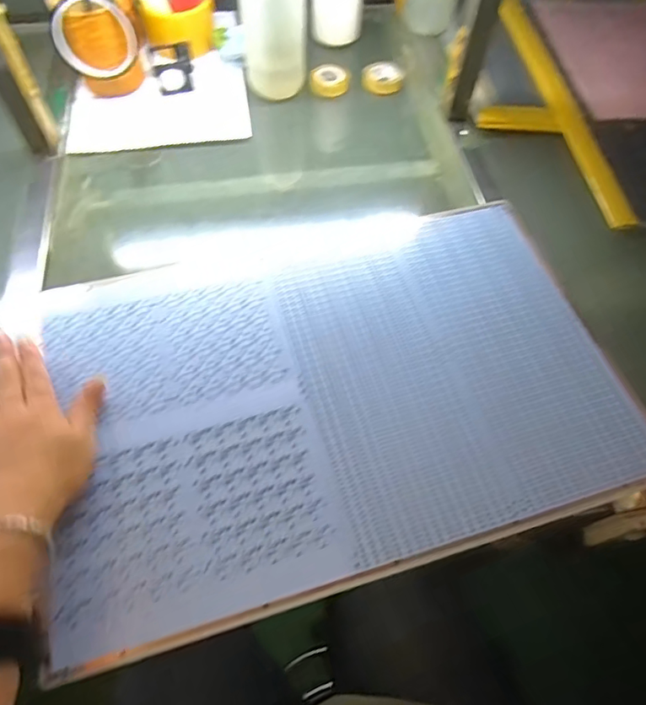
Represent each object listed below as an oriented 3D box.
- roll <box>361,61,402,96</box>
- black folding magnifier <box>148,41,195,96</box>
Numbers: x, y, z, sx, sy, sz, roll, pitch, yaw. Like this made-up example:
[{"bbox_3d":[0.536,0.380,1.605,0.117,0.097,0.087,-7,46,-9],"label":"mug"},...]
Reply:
[{"bbox_3d":[0.081,-0.371,0.665,0.053,0.017,0.054,1,61,-1],"label":"roll"},{"bbox_3d":[-0.196,-0.375,0.644,0.052,0.037,0.072,-11,62,-8],"label":"black folding magnifier"}]

